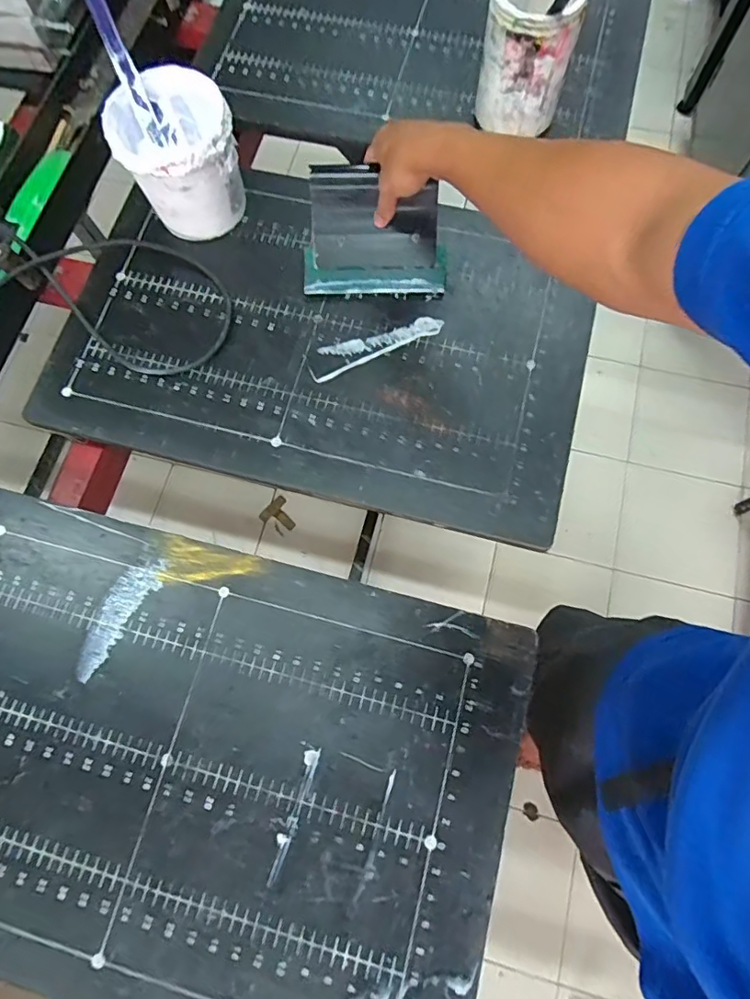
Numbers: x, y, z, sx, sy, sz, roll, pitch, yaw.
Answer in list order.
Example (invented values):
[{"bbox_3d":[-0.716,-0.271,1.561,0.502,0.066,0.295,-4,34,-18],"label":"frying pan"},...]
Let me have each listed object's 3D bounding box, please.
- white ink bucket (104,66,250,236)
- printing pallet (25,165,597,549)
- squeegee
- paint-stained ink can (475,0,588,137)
[{"bbox_3d":[-0.213,-0.382,0.598,0.124,0.122,0.121,-1,73,2],"label":"white ink bucket"},{"bbox_3d":[-0.058,-0.195,0.603,0.576,0.018,0.376,14,74,7],"label":"printing pallet"},{"bbox_3d":[0.003,-0.306,0.598,0.159,0.027,0.135,4,108,2],"label":"squeegee"},{"bbox_3d":[0.175,-0.514,0.609,0.096,0.152,0.083,10,74,5],"label":"paint-stained ink can"}]

